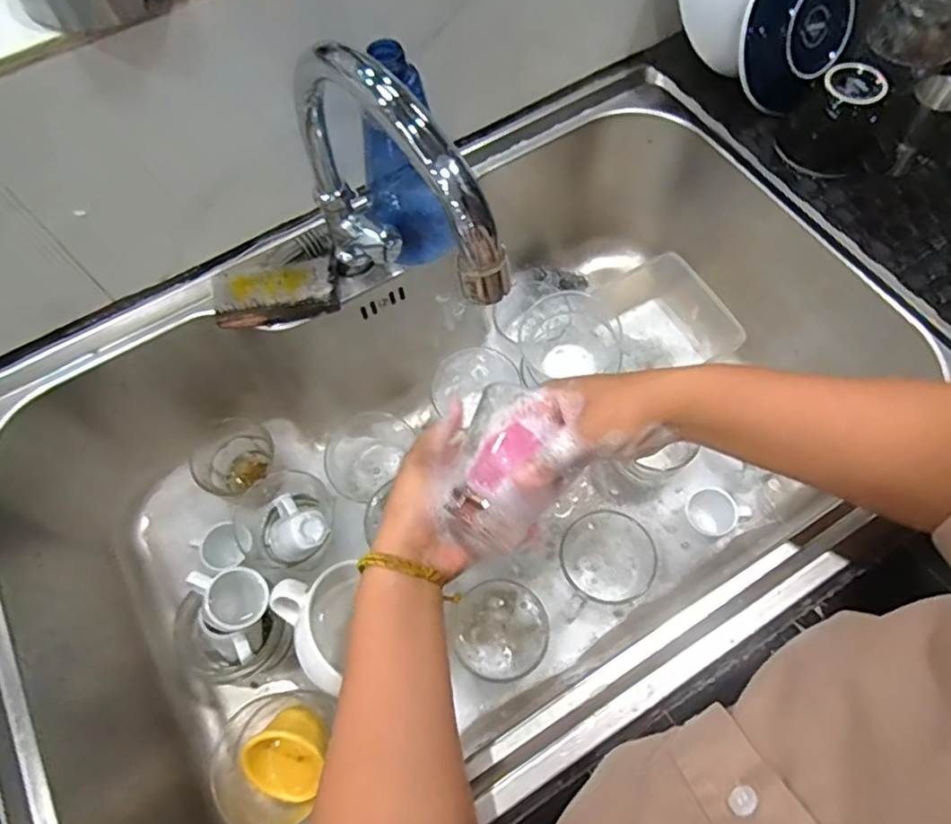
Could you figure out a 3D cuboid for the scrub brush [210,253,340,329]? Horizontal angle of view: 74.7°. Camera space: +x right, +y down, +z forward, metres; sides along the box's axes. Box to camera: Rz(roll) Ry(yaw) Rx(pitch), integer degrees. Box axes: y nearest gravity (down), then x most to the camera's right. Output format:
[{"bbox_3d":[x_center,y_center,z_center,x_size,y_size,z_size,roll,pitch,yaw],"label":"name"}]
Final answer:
[{"bbox_3d":[-0.173,-0.108,0.539,0.105,0.027,0.053,-9,65,-1],"label":"scrub brush"}]

